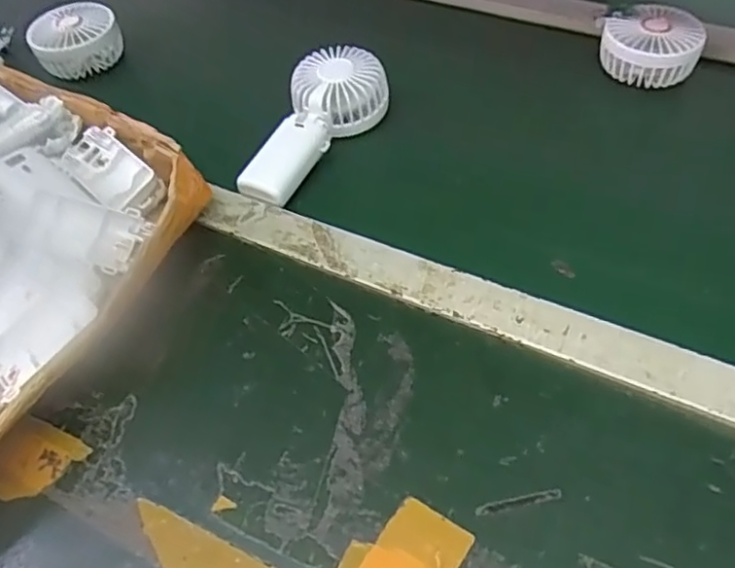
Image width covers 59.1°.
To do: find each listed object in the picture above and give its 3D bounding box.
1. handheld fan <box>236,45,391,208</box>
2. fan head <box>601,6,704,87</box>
[{"bbox_3d":[-0.043,-0.139,0.561,0.080,0.050,0.166,14,54,15],"label":"handheld fan"},{"bbox_3d":[0.267,-0.222,0.610,0.076,0.044,0.077,-2,52,3],"label":"fan head"}]

